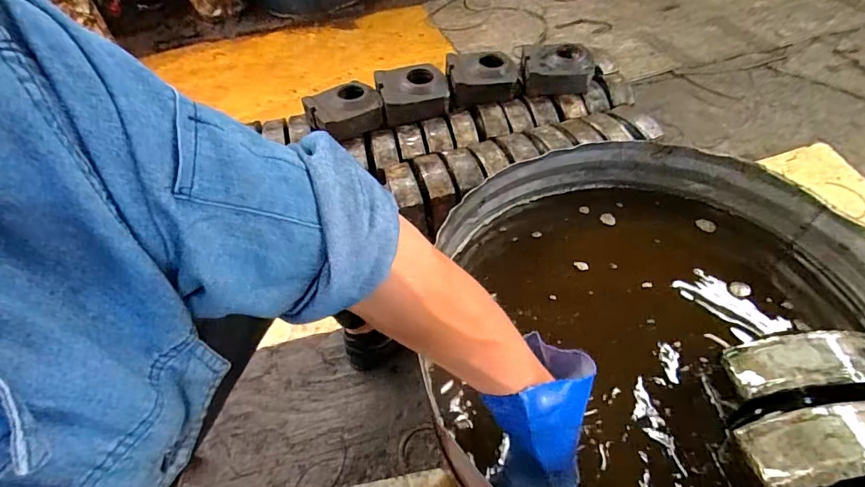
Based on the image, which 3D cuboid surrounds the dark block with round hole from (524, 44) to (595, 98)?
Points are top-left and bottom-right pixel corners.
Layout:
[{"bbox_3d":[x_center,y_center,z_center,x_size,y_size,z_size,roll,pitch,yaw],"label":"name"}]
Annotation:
[{"bbox_3d":[0.357,-0.495,1.248,0.193,0.093,0.134,5,51,11],"label":"dark block with round hole"}]

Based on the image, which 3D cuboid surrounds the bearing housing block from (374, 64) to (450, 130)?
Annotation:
[{"bbox_3d":[-0.054,-0.419,1.210,0.190,0.088,0.149,-9,50,-1],"label":"bearing housing block"}]

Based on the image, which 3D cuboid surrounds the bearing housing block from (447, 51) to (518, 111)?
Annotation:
[{"bbox_3d":[0.144,-0.468,1.255,0.198,0.115,0.133,-1,50,5],"label":"bearing housing block"}]

